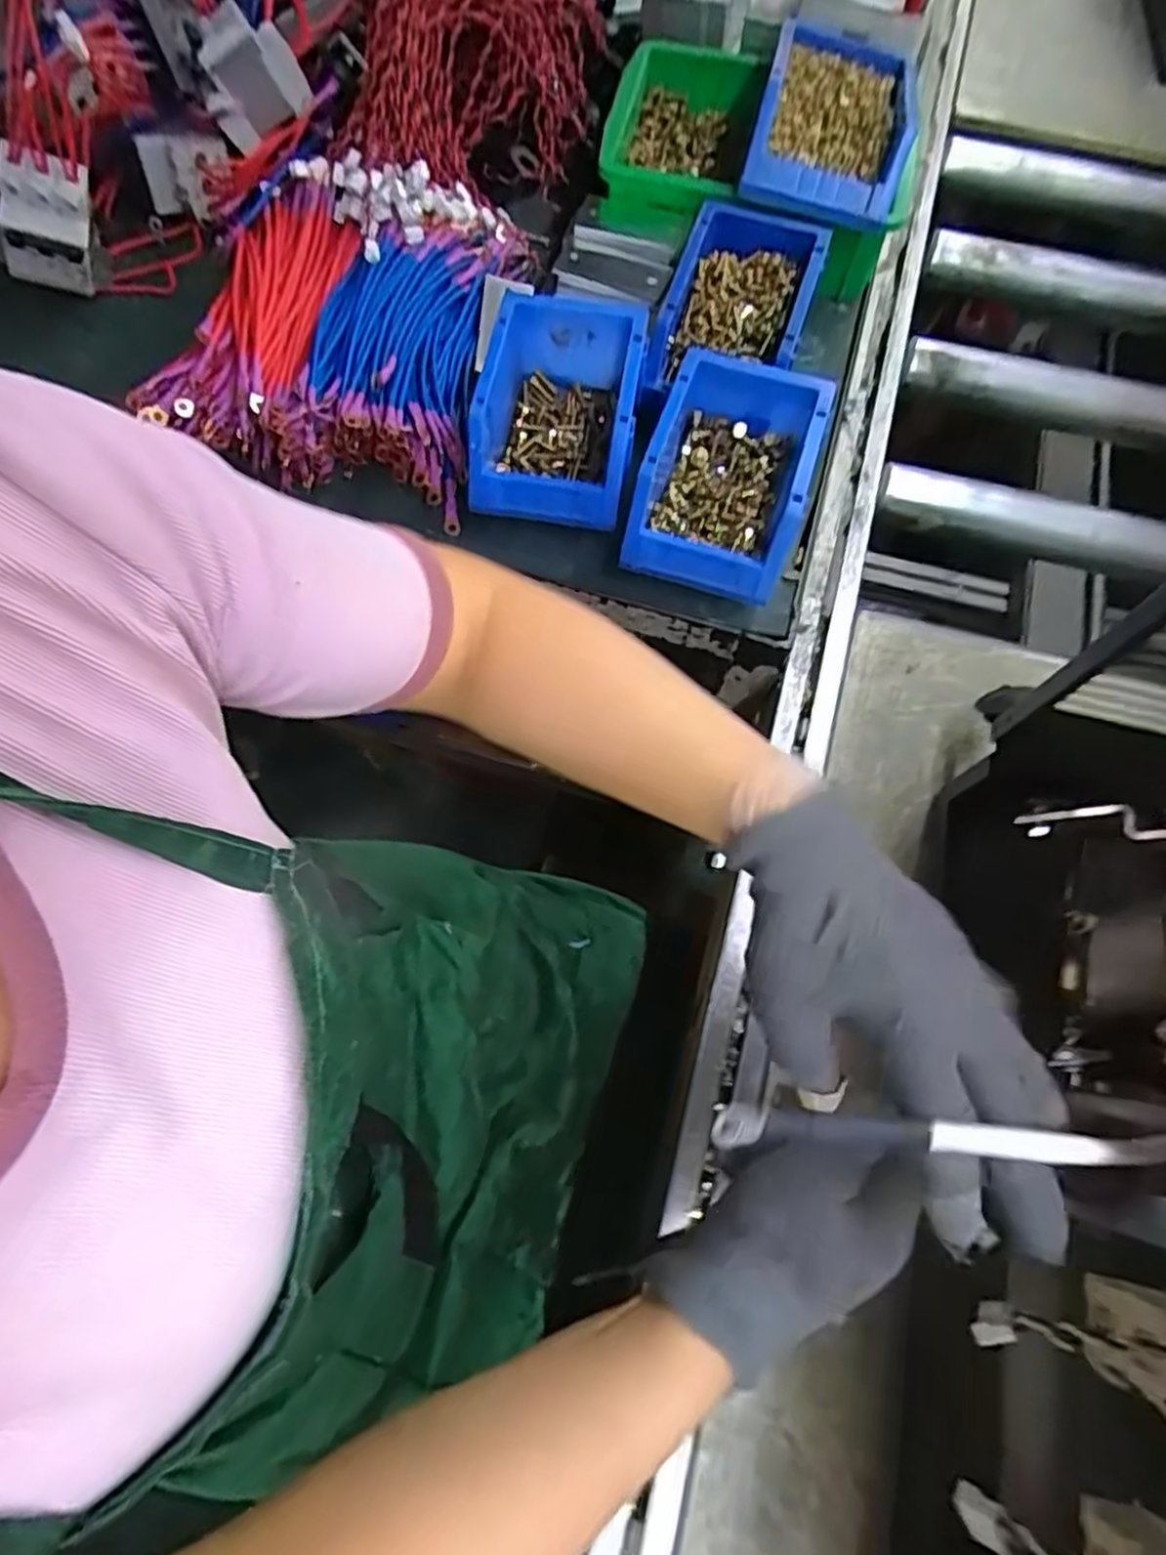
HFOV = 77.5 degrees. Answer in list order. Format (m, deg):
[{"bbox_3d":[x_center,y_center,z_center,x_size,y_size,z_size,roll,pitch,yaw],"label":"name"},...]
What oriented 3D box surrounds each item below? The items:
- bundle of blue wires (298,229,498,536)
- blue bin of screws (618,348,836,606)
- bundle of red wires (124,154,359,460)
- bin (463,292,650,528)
[{"bbox_3d":[-0.144,-0.320,0.555,0.121,0.035,0.242,2,70,1],"label":"bundle of blue wires"},{"bbox_3d":[0.098,-0.208,0.496,0.111,0.055,0.152,17,71,6],"label":"blue bin of screws"},{"bbox_3d":[-0.240,-0.369,0.563,0.095,0.035,0.250,9,70,3],"label":"bundle of red wires"},{"bbox_3d":[-0.018,-0.261,0.522,0.108,0.066,0.151,7,70,2],"label":"bin"}]

